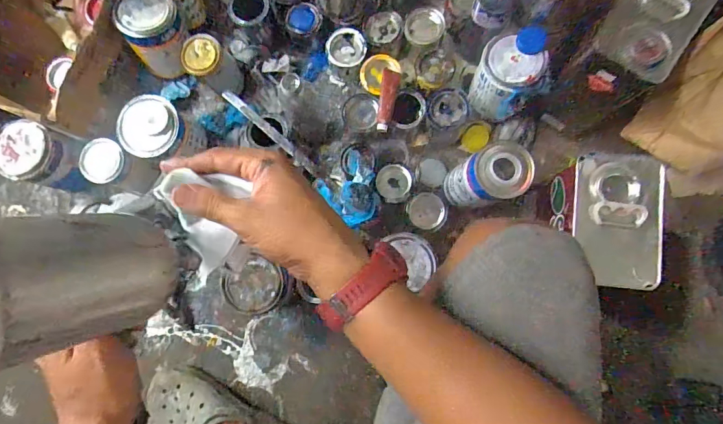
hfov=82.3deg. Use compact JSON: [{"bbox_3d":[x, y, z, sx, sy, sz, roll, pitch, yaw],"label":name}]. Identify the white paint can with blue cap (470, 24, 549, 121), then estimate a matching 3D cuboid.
[{"bbox_3d":[0.243,-0.226,0.697,0.093,0.136,0.100,0,83,3],"label":"white paint can with blue cap"}]

